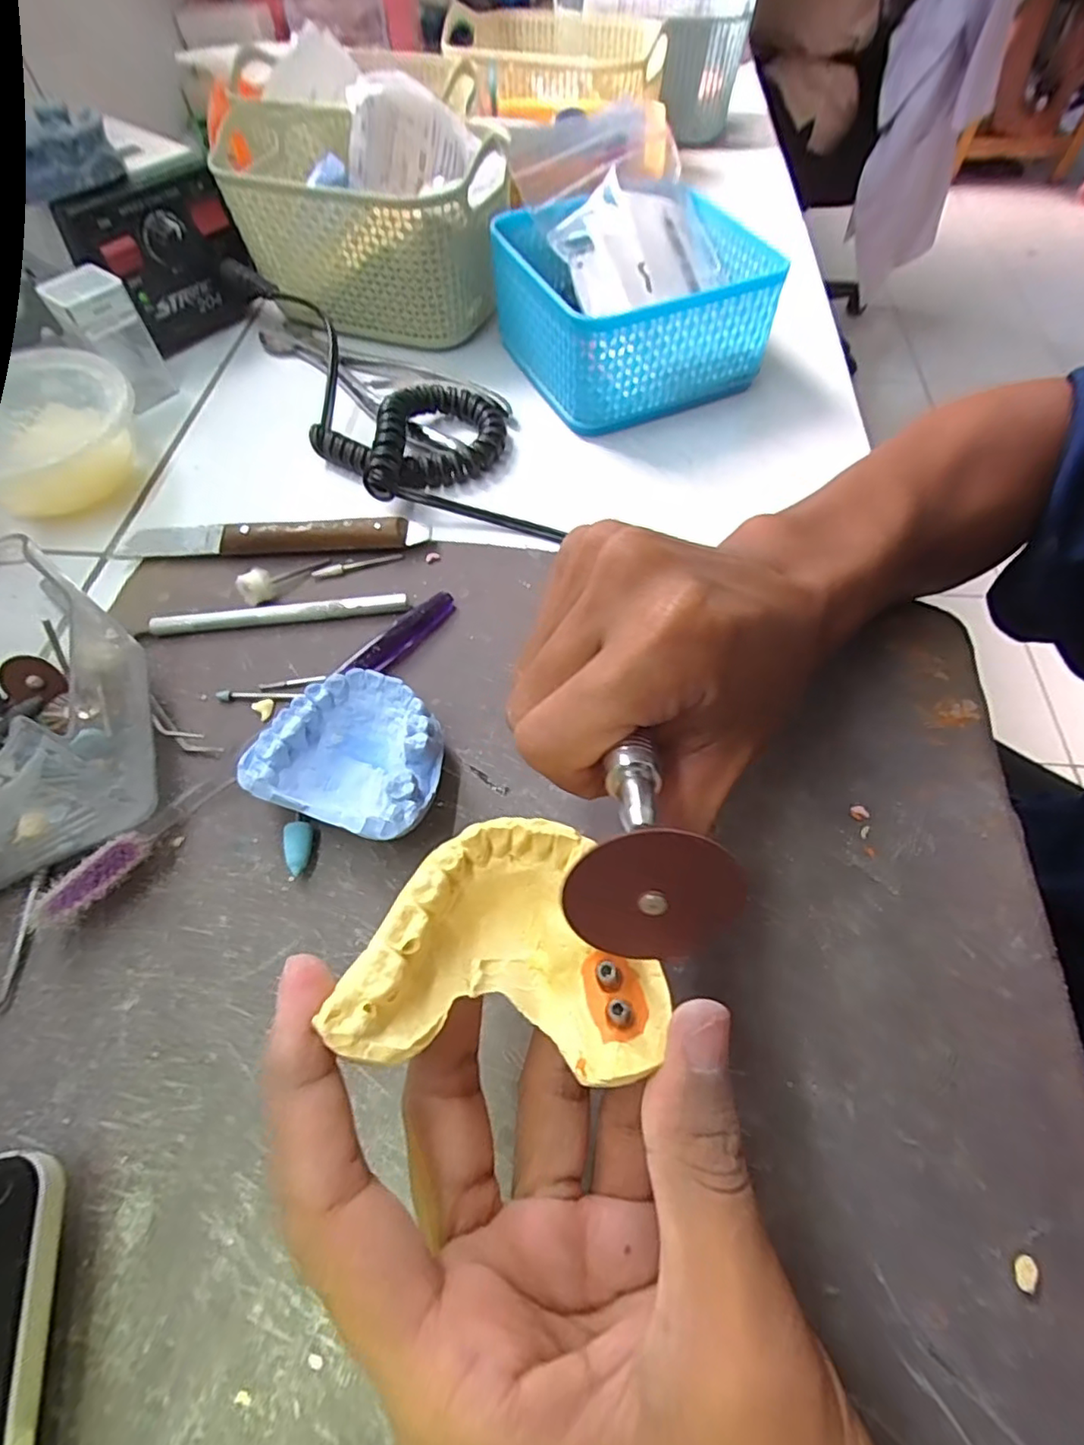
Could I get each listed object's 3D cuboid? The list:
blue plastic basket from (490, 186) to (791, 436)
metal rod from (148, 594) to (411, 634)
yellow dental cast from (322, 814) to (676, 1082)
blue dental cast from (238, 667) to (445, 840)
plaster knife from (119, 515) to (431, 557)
[{"bbox_3d":[0.051,-0.251,0.362,0.131,0.066,0.133,-23,62,-12],"label":"blue plastic basket"},{"bbox_3d":[-0.118,-0.049,0.274,0.112,0.004,0.008,-6,99,-3],"label":"metal rod"},{"bbox_3d":[-0.007,0.049,0.136,0.067,0.020,0.049,4,60,3],"label":"yellow dental cast"},{"bbox_3d":[-0.067,0.013,0.227,0.064,0.028,0.056,17,61,11],"label":"blue dental cast"},{"bbox_3d":[-0.131,-0.091,0.296,0.148,0.015,0.014,-1,60,0],"label":"plaster knife"}]

